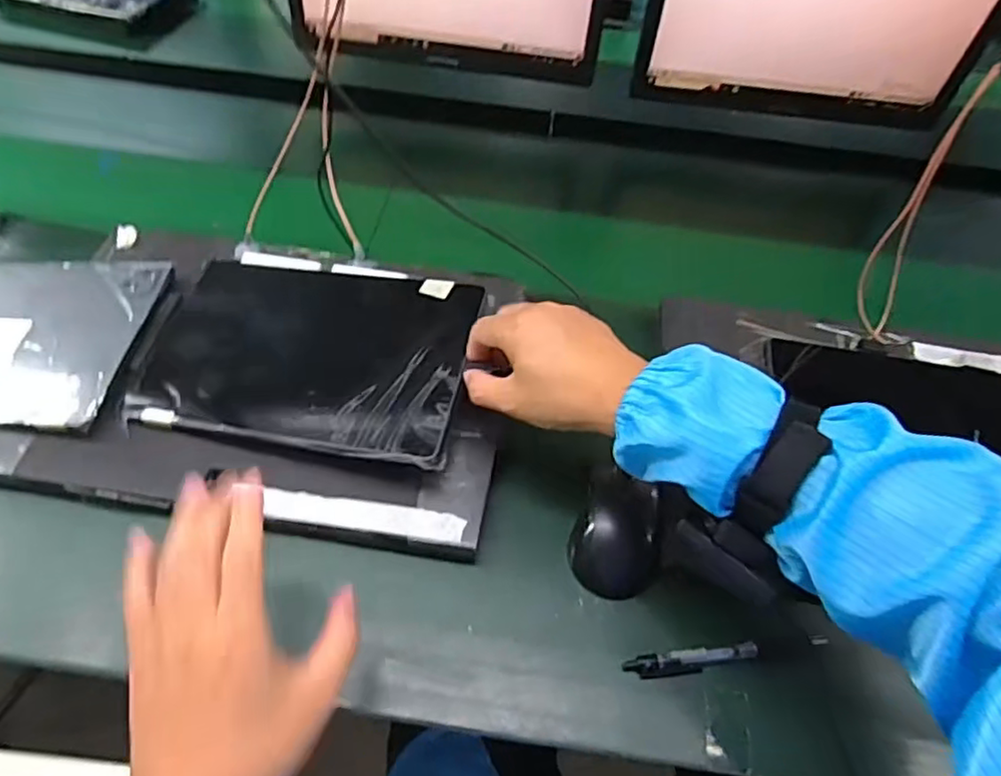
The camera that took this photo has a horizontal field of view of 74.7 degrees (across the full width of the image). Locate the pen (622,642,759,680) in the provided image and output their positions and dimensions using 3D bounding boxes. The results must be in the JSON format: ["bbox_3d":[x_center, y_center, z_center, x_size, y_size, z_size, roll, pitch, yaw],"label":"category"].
[{"bbox_3d":[0.131,0.186,0.448,0.090,0.011,0.015,-3,53,-7],"label":"pen"}]

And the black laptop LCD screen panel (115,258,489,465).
[{"bbox_3d":[-0.149,-0.031,0.515,0.248,0.007,0.174,6,55,10],"label":"black laptop LCD screen panel"}]

